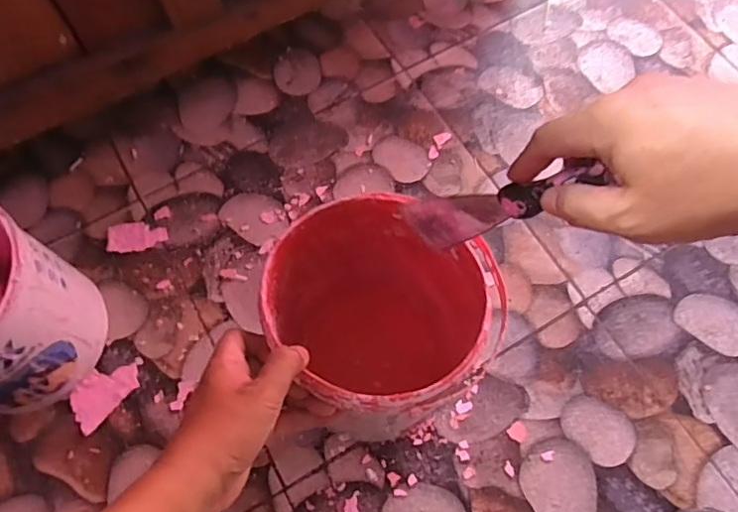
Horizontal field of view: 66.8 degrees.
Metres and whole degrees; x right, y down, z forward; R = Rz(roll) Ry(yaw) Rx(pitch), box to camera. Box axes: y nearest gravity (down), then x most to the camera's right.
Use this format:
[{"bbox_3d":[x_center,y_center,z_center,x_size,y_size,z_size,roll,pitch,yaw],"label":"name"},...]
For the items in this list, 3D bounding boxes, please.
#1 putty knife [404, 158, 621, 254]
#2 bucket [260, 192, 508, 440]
[{"bbox_3d":[0.080,-0.034,0.366,0.041,0.181,0.014,38,68,-16],"label":"putty knife"},{"bbox_3d":[0.008,0.064,0.537,0.177,0.221,0.192,0,66,0],"label":"bucket"}]

